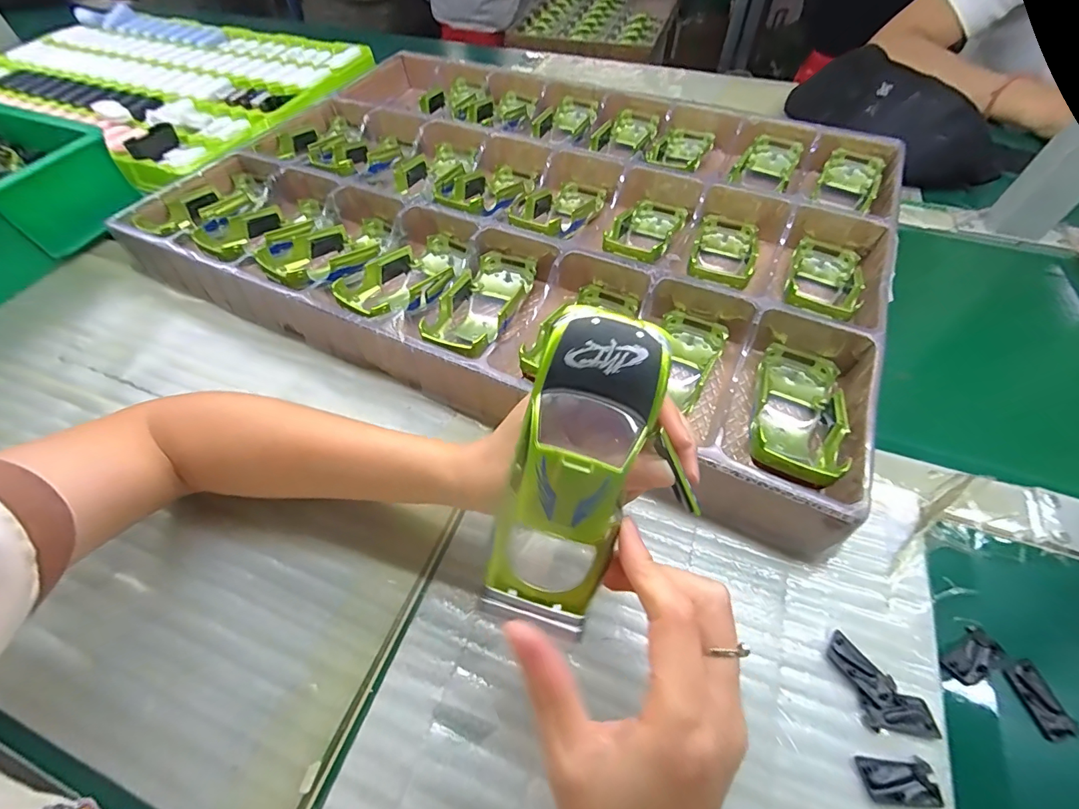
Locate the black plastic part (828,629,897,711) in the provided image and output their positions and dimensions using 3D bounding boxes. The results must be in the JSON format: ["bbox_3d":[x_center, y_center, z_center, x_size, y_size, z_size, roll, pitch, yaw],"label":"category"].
[{"bbox_3d":[0.169,0.139,0.239,0.017,0.004,0.034,-34,61,-20],"label":"black plastic part"}]

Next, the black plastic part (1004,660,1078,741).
[{"bbox_3d":[0.258,0.151,0.233,0.017,0.004,0.032,-12,56,-7],"label":"black plastic part"}]

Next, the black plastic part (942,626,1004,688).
[{"bbox_3d":[0.235,0.136,0.244,0.033,0.004,0.017,-31,60,-19],"label":"black plastic part"}]

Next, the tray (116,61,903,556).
[{"bbox_3d":[-0.016,-0.211,0.460,0.641,0.047,0.454,23,59,16],"label":"tray"}]

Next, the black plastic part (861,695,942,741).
[{"bbox_3d":[0.181,0.155,0.226,0.033,0.004,0.016,3,55,4],"label":"black plastic part"}]

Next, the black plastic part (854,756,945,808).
[{"bbox_3d":[0.169,0.177,0.212,0.033,0.004,0.018,0,55,1],"label":"black plastic part"}]

